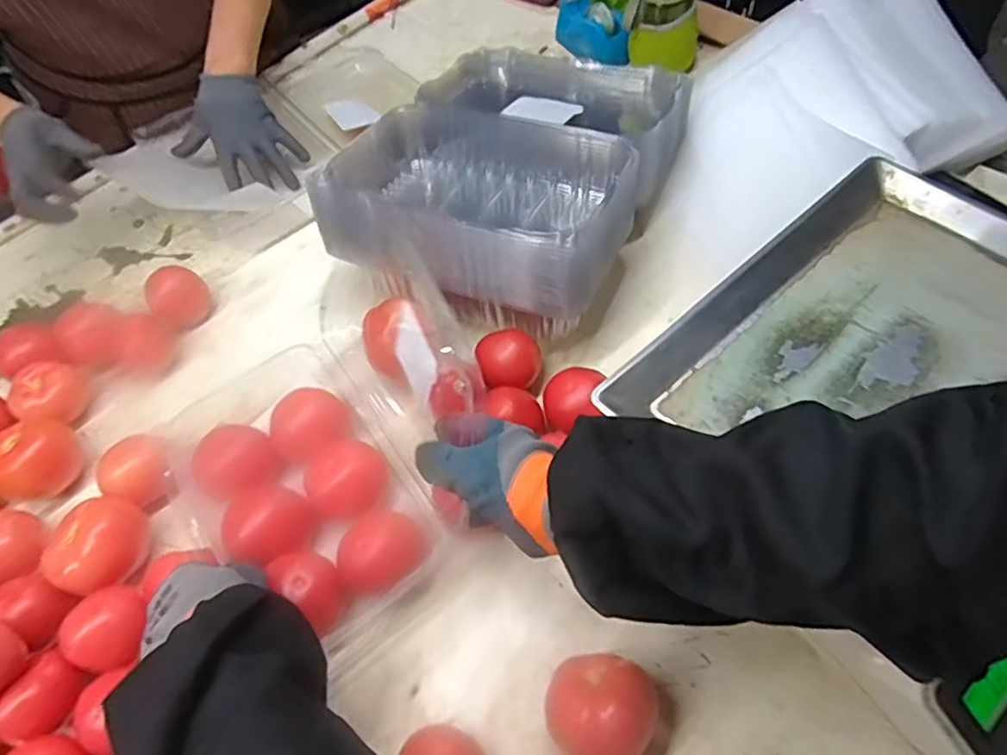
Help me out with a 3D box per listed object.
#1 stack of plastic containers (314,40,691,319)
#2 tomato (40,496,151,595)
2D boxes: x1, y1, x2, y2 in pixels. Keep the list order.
[{"bbox_3d":[0.017,-0.230,0.691,0.273,0.143,0.373,20,63,19],"label":"stack of plastic containers"},{"bbox_3d":[-0.346,0.144,0.556,0.075,0.065,0.078,-4,58,6],"label":"tomato"}]

